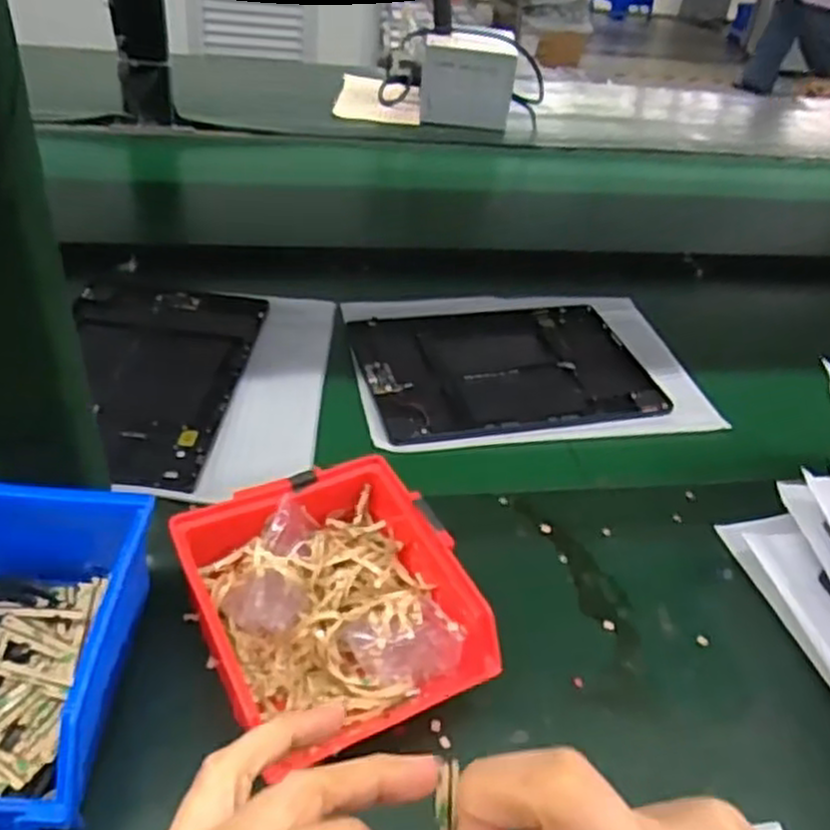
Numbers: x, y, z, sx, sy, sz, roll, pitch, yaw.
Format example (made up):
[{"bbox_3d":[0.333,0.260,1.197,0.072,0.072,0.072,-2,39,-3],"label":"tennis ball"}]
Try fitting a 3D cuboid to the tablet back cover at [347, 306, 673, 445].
[{"bbox_3d":[0.072,-0.042,0.633,0.232,0.011,0.167,-6,41,-15],"label":"tablet back cover"}]

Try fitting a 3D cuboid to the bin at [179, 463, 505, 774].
[{"bbox_3d":[-0.044,0.099,0.384,0.121,0.069,0.133,-15,45,-25],"label":"bin"}]

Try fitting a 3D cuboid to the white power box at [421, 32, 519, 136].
[{"bbox_3d":[0.073,-0.474,1.068,0.128,0.112,0.068,7,38,-4],"label":"white power box"}]

